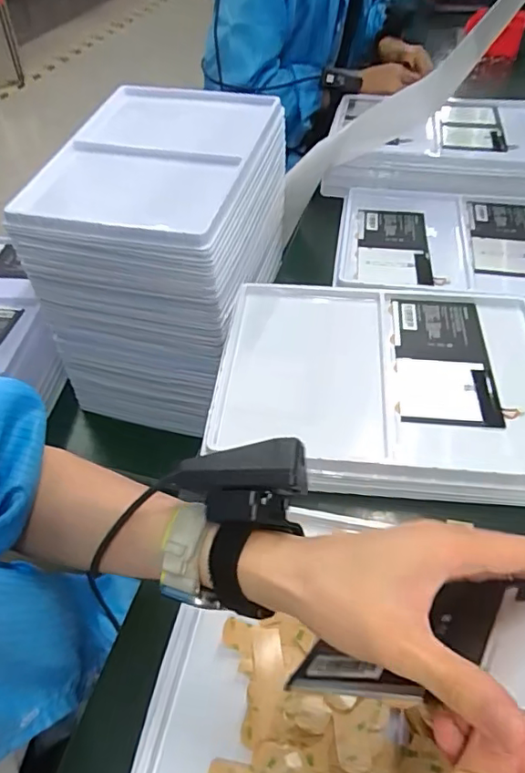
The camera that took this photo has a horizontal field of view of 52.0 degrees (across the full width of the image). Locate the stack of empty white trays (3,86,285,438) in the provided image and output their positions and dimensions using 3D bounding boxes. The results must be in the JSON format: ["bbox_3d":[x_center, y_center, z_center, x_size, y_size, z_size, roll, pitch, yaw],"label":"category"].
[{"bbox_3d":[-0.133,-0.182,0.769,0.284,0.323,0.336,9,48,8],"label":"stack of empty white trays"}]

